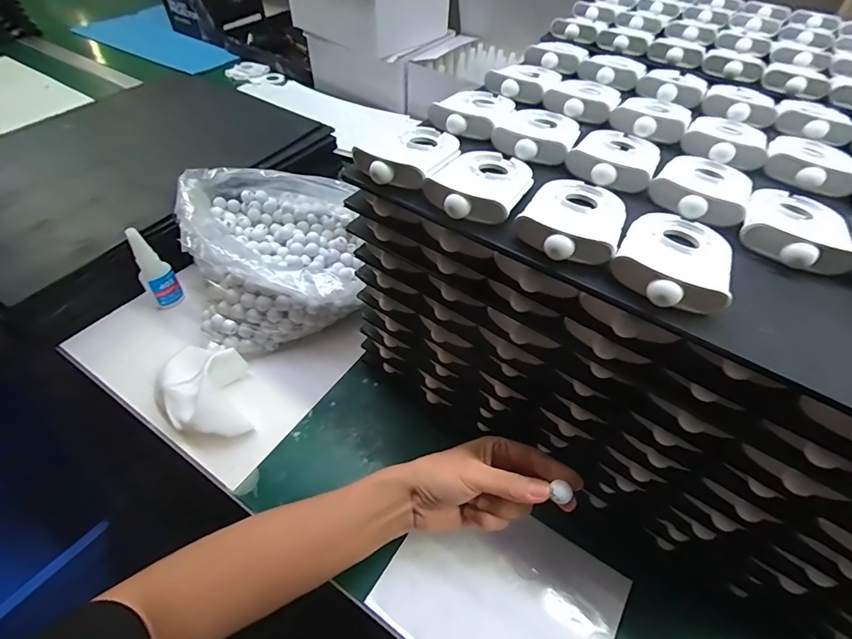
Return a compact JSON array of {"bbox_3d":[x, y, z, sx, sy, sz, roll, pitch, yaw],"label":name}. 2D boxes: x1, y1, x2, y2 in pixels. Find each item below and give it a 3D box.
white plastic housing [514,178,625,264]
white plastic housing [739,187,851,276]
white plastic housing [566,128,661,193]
[{"bbox_3d":[0.091,-0.065,0.262,0.058,0.017,0.090,21,52,15],"label":"white plastic housing"},{"bbox_3d":[0.235,-0.061,0.264,0.058,0.013,0.085,30,55,21],"label":"white plastic housing"},{"bbox_3d":[0.141,-0.122,0.311,0.056,0.013,0.084,25,53,18],"label":"white plastic housing"}]

